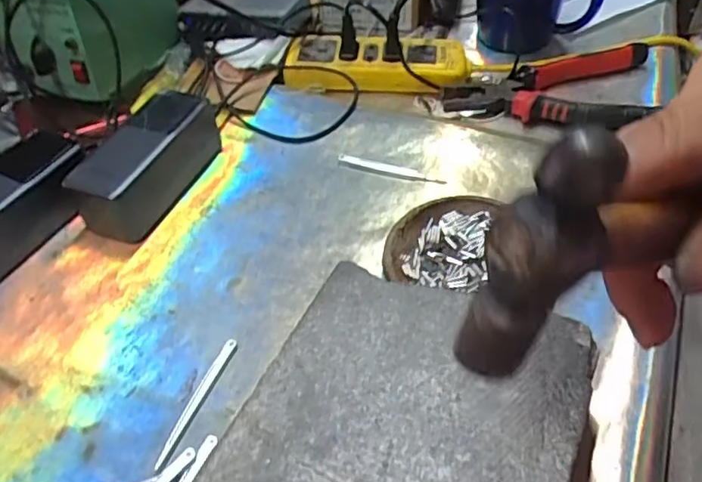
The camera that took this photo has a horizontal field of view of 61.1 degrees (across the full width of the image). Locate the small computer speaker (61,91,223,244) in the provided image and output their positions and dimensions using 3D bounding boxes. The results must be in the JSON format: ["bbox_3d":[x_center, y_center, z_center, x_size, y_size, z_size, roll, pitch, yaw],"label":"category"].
[{"bbox_3d":[-0.164,-0.065,0.484,0.058,0.053,0.133,15,52,17],"label":"small computer speaker"}]

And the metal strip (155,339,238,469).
[{"bbox_3d":[-0.093,0.096,0.361,0.007,0.004,0.088,15,52,17],"label":"metal strip"}]

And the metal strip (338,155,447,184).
[{"bbox_3d":[0.033,-0.058,0.492,0.091,0.005,0.013,13,51,16],"label":"metal strip"}]

